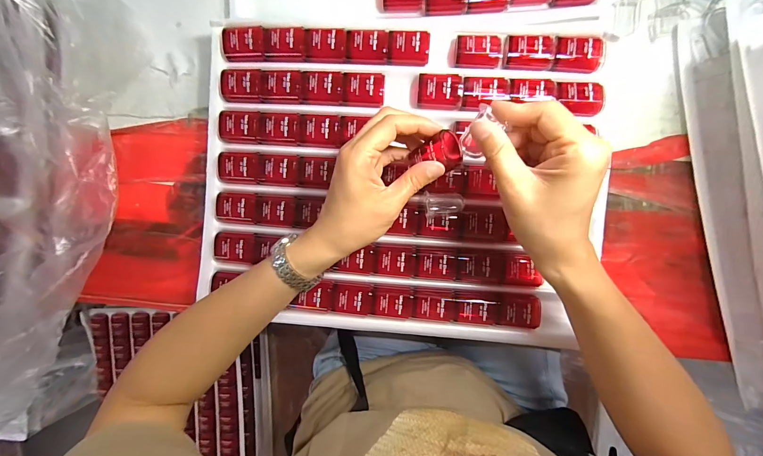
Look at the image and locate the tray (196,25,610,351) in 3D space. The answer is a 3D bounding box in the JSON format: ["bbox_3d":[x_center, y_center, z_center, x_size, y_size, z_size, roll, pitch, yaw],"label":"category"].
[{"bbox_3d":[0.008,-0.042,0.322,0.372,0.024,0.294,4,92,4],"label":"tray"}]

